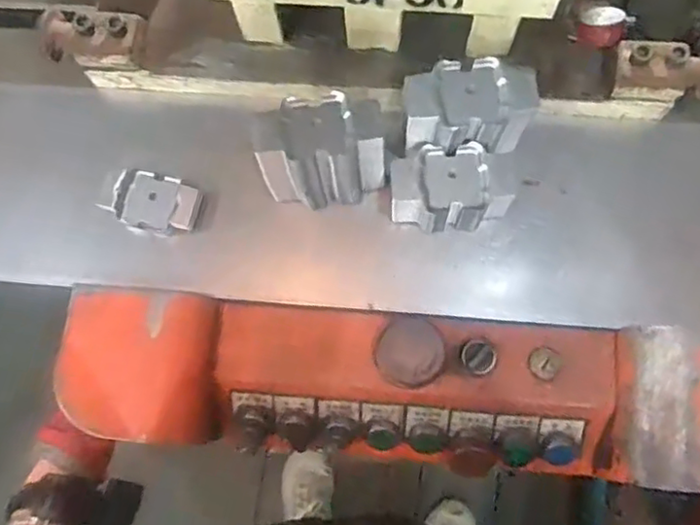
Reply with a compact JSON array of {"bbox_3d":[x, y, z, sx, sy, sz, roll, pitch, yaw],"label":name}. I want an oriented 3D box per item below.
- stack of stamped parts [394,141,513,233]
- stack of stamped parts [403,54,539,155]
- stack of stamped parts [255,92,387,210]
[{"bbox_3d":[0.091,-0.063,0.563,0.111,0.063,0.064,2,76,2],"label":"stack of stamped parts"},{"bbox_3d":[0.099,-0.128,0.547,0.104,0.074,0.062,-5,76,1],"label":"stack of stamped parts"},{"bbox_3d":[-0.021,-0.097,0.554,0.108,0.094,0.076,-10,76,0],"label":"stack of stamped parts"}]

